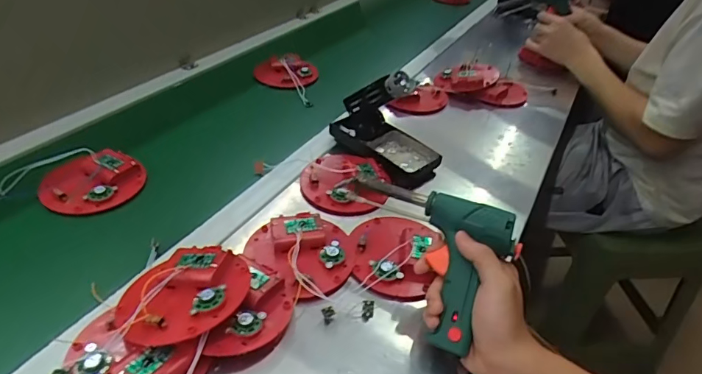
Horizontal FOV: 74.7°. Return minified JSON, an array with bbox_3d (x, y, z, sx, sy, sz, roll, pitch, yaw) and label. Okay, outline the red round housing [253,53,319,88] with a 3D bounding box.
[{"bbox_3d":[-0.126,-0.230,0.916,0.114,0.034,0.094,27,42,26],"label":"red round housing"}]

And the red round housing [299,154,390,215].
[{"bbox_3d":[-0.009,-0.009,0.617,0.115,0.021,0.110,3,37,-3],"label":"red round housing"}]

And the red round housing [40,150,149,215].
[{"bbox_3d":[-0.332,-0.009,0.594,0.090,0.034,0.115,30,43,29],"label":"red round housing"}]

